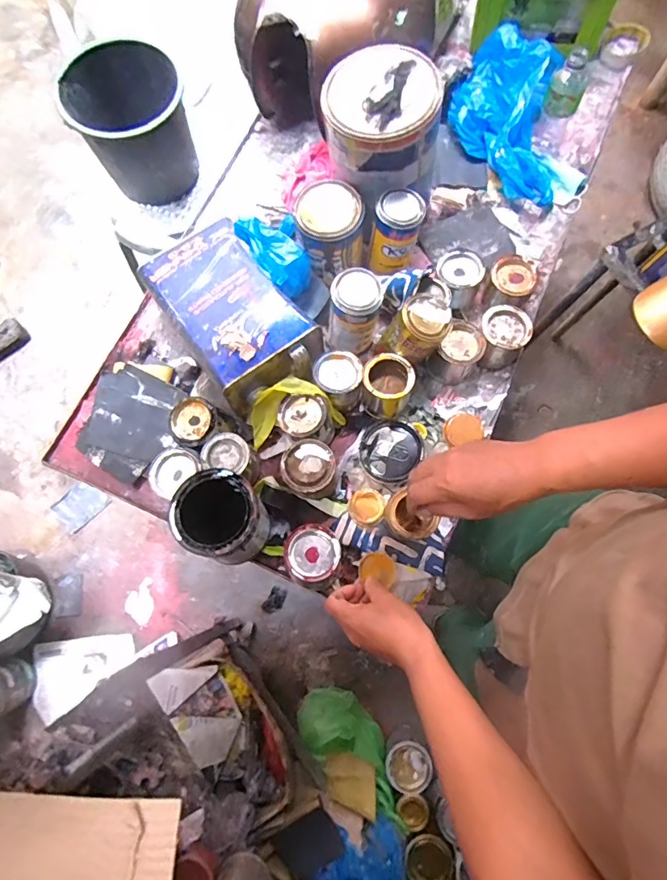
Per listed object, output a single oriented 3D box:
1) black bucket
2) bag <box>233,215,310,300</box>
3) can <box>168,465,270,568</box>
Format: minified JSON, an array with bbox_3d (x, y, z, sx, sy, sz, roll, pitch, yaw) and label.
[{"bbox_3d":[-0.433,-0.686,1.026,0.231,0.195,0.218,0,77,0],"label":"black bucket"},{"bbox_3d":[-0.081,-0.279,0.699,0.078,0.065,0.120,-33,79,-8],"label":"bag"},{"bbox_3d":[-0.141,0.101,0.619,0.106,0.127,0.101,0,77,0],"label":"can"}]

